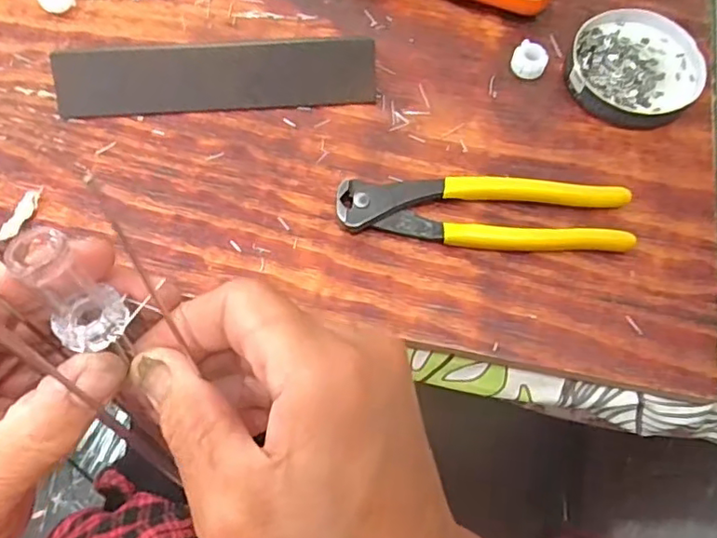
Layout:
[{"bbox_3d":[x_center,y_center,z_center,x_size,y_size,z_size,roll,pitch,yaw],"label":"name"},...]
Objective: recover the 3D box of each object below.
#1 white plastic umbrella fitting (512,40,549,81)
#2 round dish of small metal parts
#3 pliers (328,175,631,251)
[{"bbox_3d":[0.109,-0.133,0.379,0.022,0.012,0.019,24,69,8],"label":"white plastic umbrella fitting"},{"bbox_3d":[0.176,-0.129,0.378,0.080,0.014,0.082,12,68,3],"label":"round dish of small metal parts"},{"bbox_3d":[0.071,-0.032,0.340,0.164,0.014,0.041,3,68,0],"label":"pliers"}]

